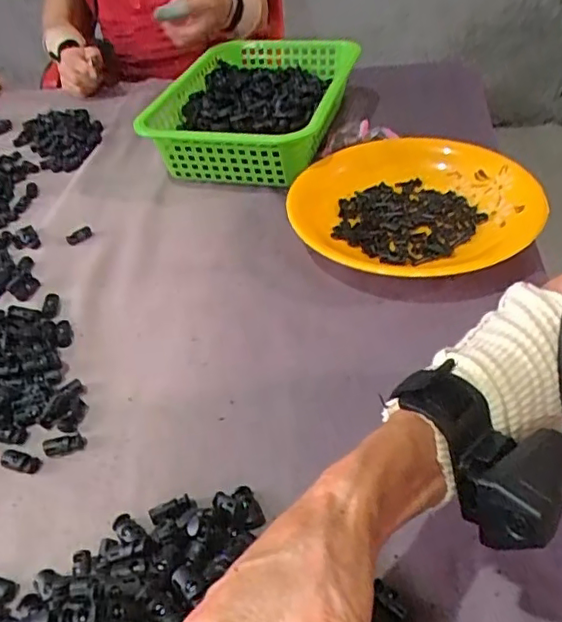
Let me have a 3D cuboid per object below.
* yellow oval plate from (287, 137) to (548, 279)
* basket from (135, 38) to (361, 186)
[{"bbox_3d":[0.129,-0.098,0.590,0.235,0.052,0.226,20,48,26],"label":"yellow oval plate"},{"bbox_3d":[-0.027,-0.264,0.761,0.213,0.086,0.314,7,44,14],"label":"basket"}]

